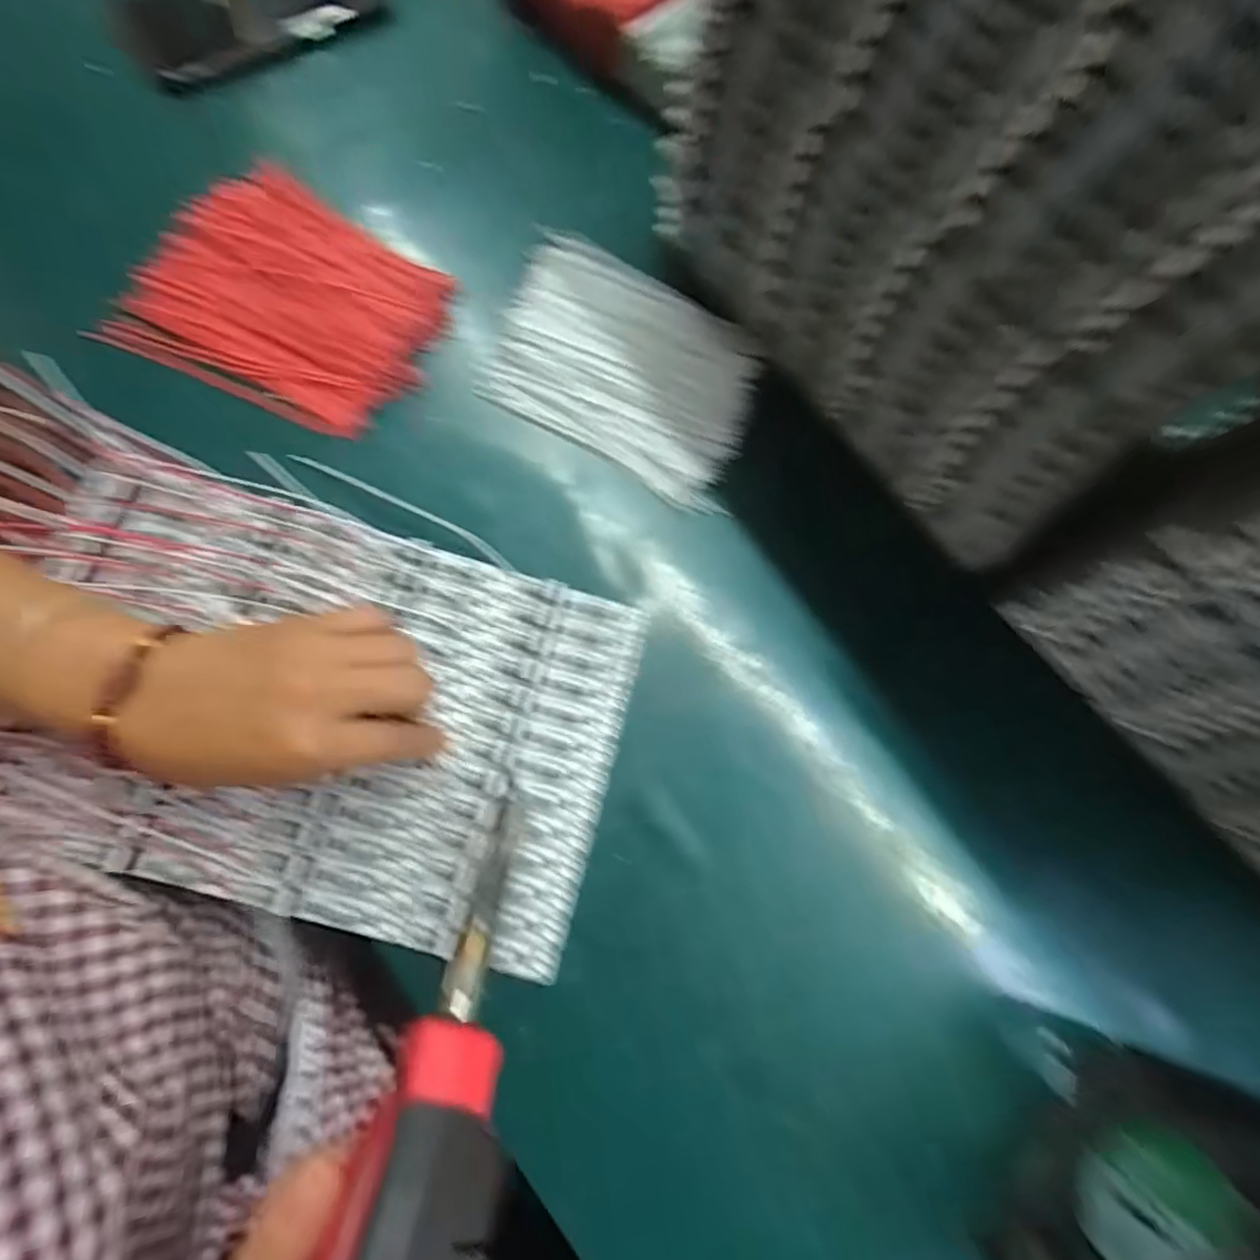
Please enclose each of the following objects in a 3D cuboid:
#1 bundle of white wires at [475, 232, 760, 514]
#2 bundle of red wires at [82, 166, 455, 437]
[{"bbox_3d":[0.000,-0.164,0.415,0.163,0.028,0.125,27,77,1],"label":"bundle of white wires"},{"bbox_3d":[-0.199,-0.191,0.399,0.159,0.031,0.142,29,78,1],"label":"bundle of red wires"}]

